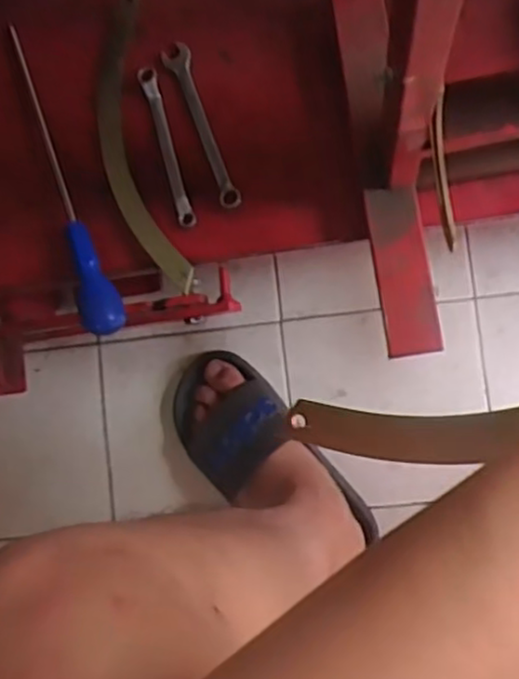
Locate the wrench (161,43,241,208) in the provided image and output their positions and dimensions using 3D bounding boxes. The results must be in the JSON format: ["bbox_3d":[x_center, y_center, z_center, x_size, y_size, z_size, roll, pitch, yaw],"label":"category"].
[{"bbox_3d":[-0.047,-0.172,0.573,0.022,0.007,0.142,-19,84,5],"label":"wrench"}]

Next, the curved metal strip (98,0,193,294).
[{"bbox_3d":[-0.102,-0.160,0.571,0.052,0.013,0.250,-12,84,5],"label":"curved metal strip"}]

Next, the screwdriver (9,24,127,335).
[{"bbox_3d":[-0.165,-0.126,0.567,0.030,0.026,0.262,-23,84,4],"label":"screwdriver"}]

